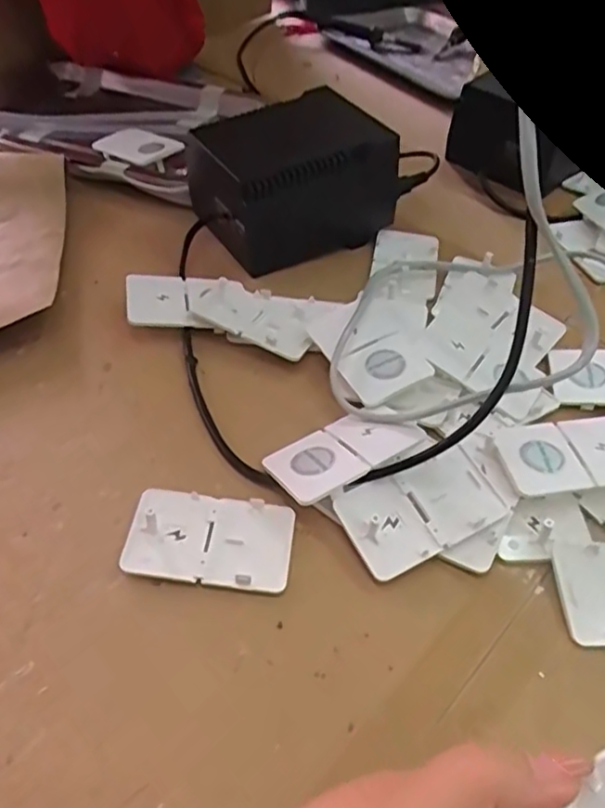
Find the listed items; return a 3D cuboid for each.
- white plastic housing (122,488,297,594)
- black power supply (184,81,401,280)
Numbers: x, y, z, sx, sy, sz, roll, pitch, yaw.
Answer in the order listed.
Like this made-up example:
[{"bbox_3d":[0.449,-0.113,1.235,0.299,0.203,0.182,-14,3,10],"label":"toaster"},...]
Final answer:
[{"bbox_3d":[-0.049,0.072,0.348,0.085,0.009,0.051,6,47,2],"label":"white plastic housing"},{"bbox_3d":[-0.013,-0.189,0.535,0.140,0.090,0.113,-24,52,-23],"label":"black power supply"}]

